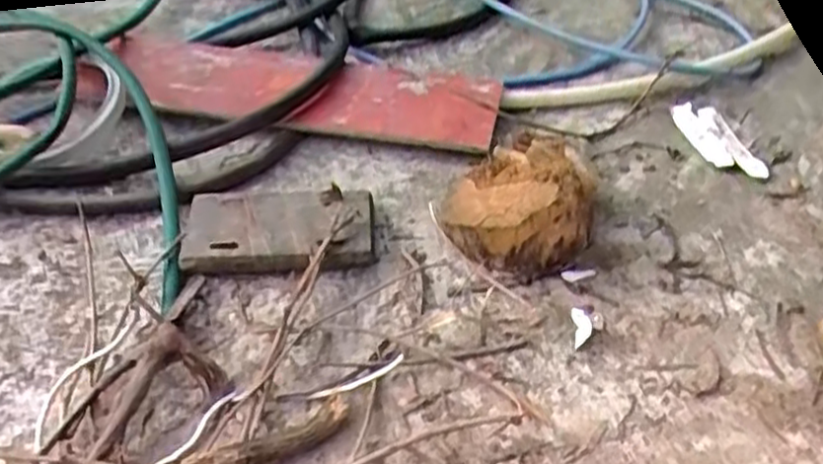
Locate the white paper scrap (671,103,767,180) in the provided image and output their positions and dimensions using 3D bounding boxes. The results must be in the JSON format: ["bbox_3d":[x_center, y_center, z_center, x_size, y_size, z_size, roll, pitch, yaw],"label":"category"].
[{"bbox_3d":[0.475,-0.147,1.189,0.081,0.013,0.209,-9,43,-6],"label":"white paper scrap"}]

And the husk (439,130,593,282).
[{"bbox_3d":[0.140,-0.046,1.014,0.197,0.126,0.191,-3,43,1],"label":"husk"}]

